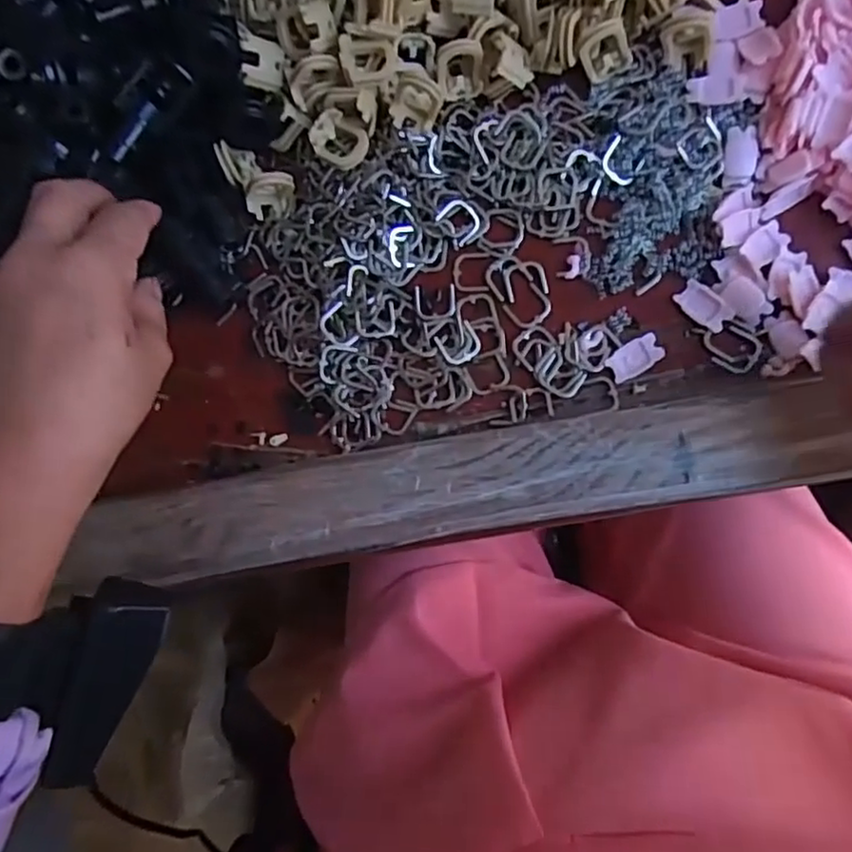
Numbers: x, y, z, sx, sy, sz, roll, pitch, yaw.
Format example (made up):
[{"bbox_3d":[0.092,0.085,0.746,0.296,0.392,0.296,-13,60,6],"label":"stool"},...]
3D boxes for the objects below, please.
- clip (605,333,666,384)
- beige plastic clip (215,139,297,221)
[{"bbox_3d":[0.092,-0.030,0.294,0.024,0.004,0.014,-33,81,3],"label":"clip"},{"bbox_3d":[-0.082,-0.120,0.323,0.024,0.016,0.042,-43,80,1],"label":"beige plastic clip"}]

